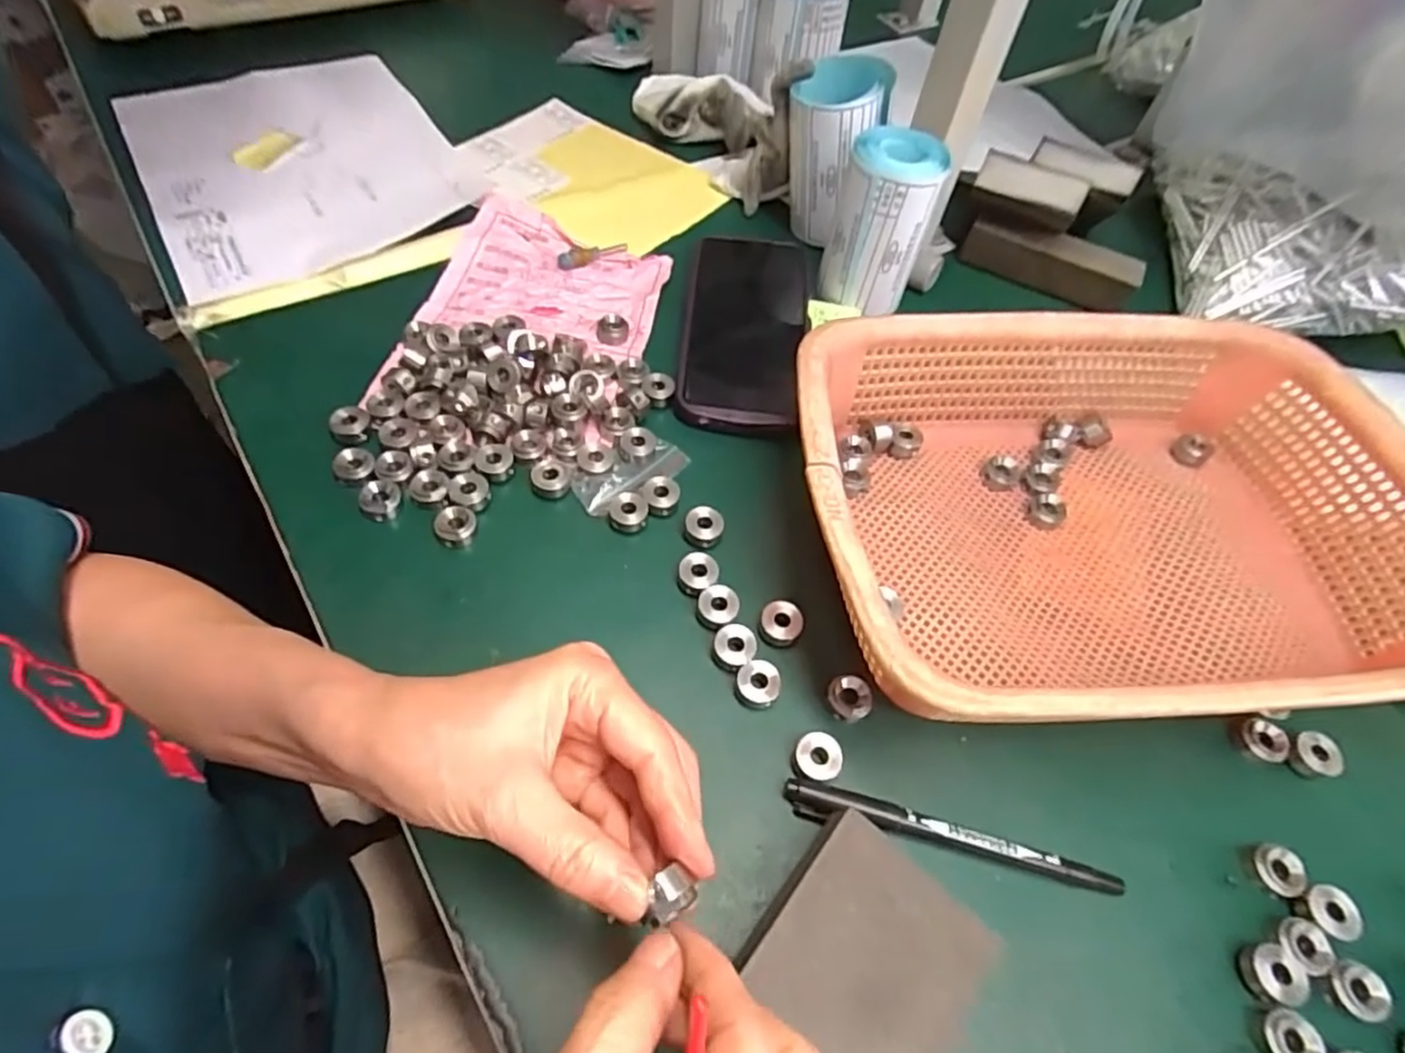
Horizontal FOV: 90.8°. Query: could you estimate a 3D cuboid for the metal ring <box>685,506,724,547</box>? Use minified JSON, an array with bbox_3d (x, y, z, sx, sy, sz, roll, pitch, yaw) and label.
[{"bbox_3d":[0.001,0.000,0.354,0.020,0.008,0.019,3,56,-4],"label":"metal ring"}]

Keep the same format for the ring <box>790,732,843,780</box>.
[{"bbox_3d":[0.048,0.099,0.296,0.020,0.012,0.020,3,56,-4],"label":"ring"}]

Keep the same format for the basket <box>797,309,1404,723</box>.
[{"bbox_3d":[0.193,-0.008,0.336,0.300,0.077,0.217,-3,57,-8],"label":"basket"}]

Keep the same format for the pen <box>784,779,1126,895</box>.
[{"bbox_3d":[0.101,0.128,0.285,0.136,0.013,0.013,14,56,3],"label":"pen"}]

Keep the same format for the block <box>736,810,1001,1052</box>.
[{"bbox_3d":[0.049,0.160,0.242,0.072,0.033,0.094,36,60,17],"label":"block"}]

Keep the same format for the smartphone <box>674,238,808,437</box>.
[{"bbox_3d":[0.027,-0.132,0.440,0.076,0.017,0.172,8,56,-1],"label":"smartphone"}]

